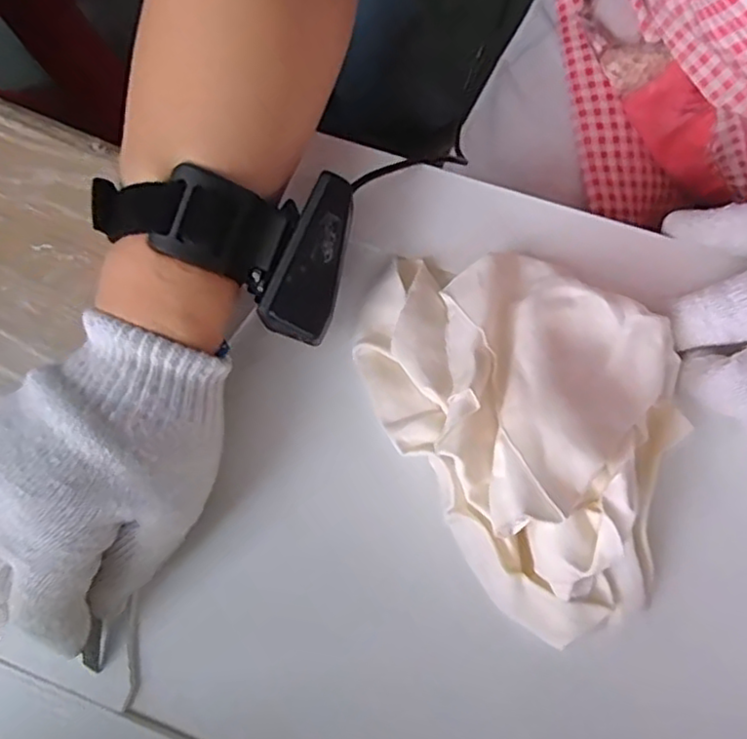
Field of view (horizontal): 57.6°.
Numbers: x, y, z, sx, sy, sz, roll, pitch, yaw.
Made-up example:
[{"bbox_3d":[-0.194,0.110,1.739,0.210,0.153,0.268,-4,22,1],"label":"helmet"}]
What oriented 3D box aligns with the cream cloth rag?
[{"bbox_3d":[0.068,0.014,0.279,0.111,0.048,0.169,-30,74,-7],"label":"cream cloth rag"}]

